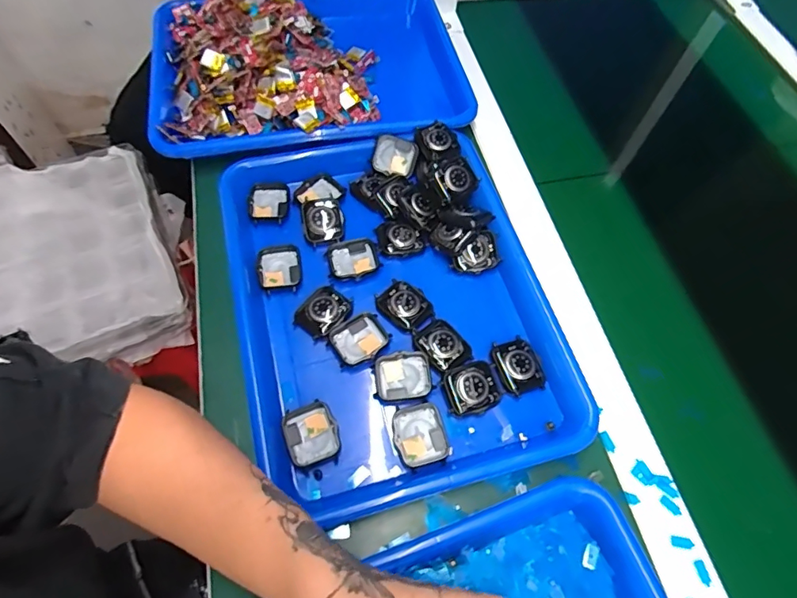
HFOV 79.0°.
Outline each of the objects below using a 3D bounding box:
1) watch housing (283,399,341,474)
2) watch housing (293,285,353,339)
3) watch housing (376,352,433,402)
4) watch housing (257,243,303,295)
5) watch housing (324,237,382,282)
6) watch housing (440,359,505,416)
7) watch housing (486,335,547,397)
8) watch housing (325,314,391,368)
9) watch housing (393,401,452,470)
[{"bbox_3d":[-0.065,0.103,0.364,0.038,0.007,0.045,-23,65,-14],"label":"watch housing"},{"bbox_3d":[-0.064,0.011,0.416,0.037,0.010,0.046,33,65,15],"label":"watch housing"},{"bbox_3d":[0.003,0.062,0.383,0.044,0.008,0.037,-4,62,-4],"label":"watch housing"},{"bbox_3d":[-0.107,-0.027,0.435,0.038,0.006,0.044,-12,63,-8],"label":"watch housing"},{"bbox_3d":[-0.041,-0.034,0.443,0.046,0.012,0.040,-15,63,-10],"label":"watch housing"},{"bbox_3d":[0.057,0.069,0.378,0.044,0.012,0.038,-22,64,-13],"label":"watch housing"},{"bbox_3d":[0.097,0.055,0.396,0.039,0.008,0.046,-16,63,-10],"label":"watch housing"},{"bbox_3d":[-0.032,0.034,0.404,0.046,0.006,0.038,-30,67,-17],"label":"watch housing"},{"bbox_3d":[0.016,0.102,0.363,0.039,0.008,0.044,-18,64,-11],"label":"watch housing"}]

